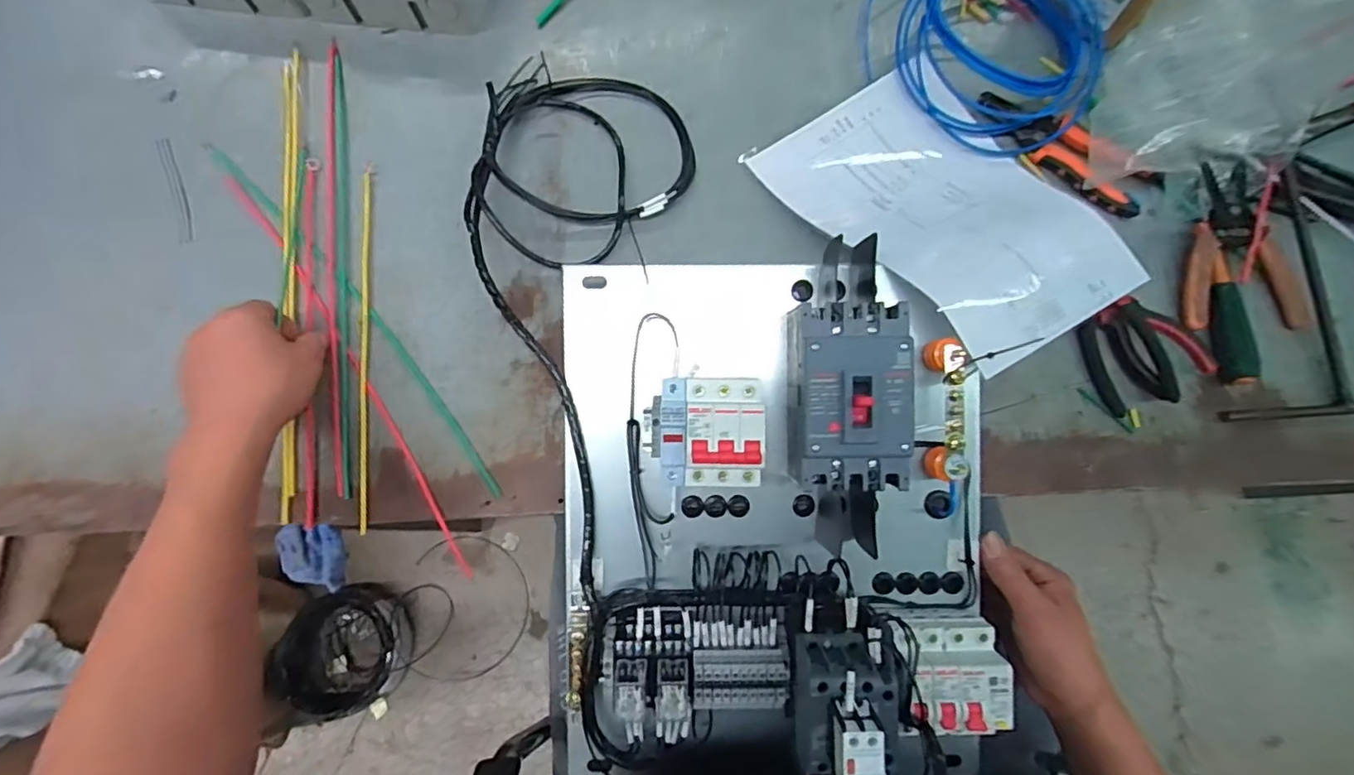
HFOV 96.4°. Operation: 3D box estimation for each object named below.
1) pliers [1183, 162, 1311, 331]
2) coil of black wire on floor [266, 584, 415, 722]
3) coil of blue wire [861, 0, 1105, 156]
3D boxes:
[{"bbox_3d":[0.488,-0.124,0.530,0.100,0.023,0.145,-1,75,1],"label":"pliers"},{"bbox_3d":[-0.555,0.438,1.009,0.191,0.085,0.195,0,75,1],"label":"coil of black wire on floor"},{"bbox_3d":[0.285,-0.334,0.574,0.205,0.047,0.230,-10,75,-2],"label":"coil of blue wire"}]

